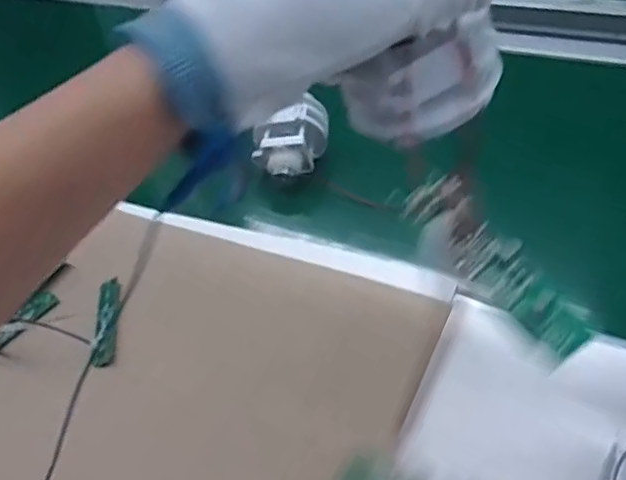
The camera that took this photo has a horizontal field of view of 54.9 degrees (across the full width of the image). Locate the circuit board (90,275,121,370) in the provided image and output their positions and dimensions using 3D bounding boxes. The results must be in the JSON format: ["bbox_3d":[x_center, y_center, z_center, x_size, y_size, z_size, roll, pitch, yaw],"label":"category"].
[{"bbox_3d":[-0.157,0.059,0.458,0.017,0.006,0.083,-11,43,-4],"label":"circuit board"}]

